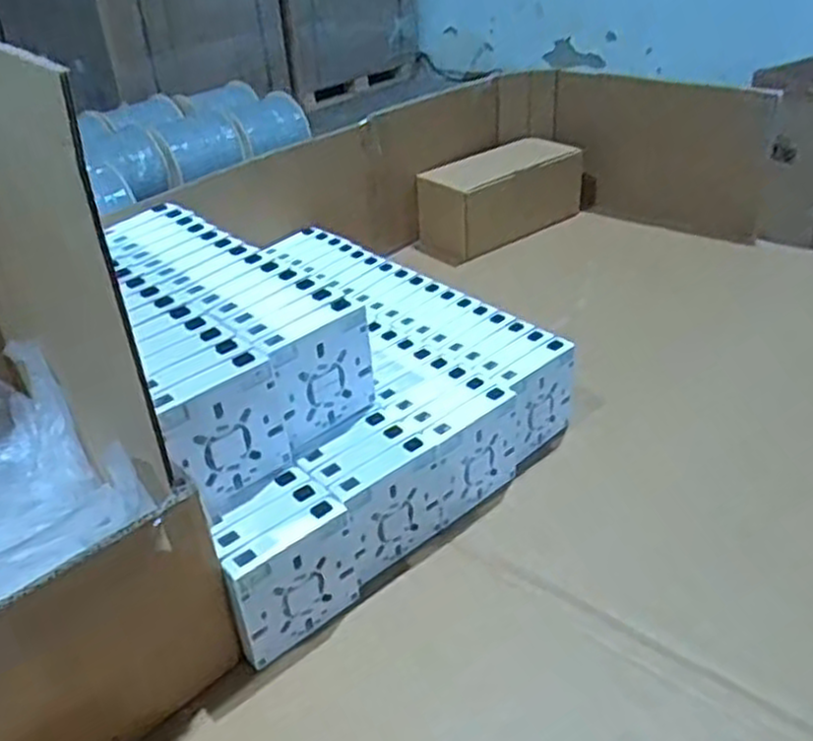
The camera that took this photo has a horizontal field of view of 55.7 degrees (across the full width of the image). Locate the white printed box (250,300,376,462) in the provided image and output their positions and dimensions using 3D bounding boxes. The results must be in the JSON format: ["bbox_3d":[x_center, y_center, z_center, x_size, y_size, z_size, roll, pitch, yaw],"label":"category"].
[{"bbox_3d":[-0.062,0.004,0.551,0.024,0.090,0.085,24,42,34],"label":"white printed box"}]

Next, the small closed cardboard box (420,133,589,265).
[{"bbox_3d":[0.122,-0.233,1.028,0.216,0.100,0.110,-25,40,-29],"label":"small closed cardboard box"}]

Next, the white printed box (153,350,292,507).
[{"bbox_3d":[-0.117,0.040,0.501,0.081,0.088,0.022,-29,42,-33],"label":"white printed box"}]

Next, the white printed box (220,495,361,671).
[{"bbox_3d":[-0.073,0.137,0.503,0.089,0.081,0.023,-27,41,-31],"label":"white printed box"}]

